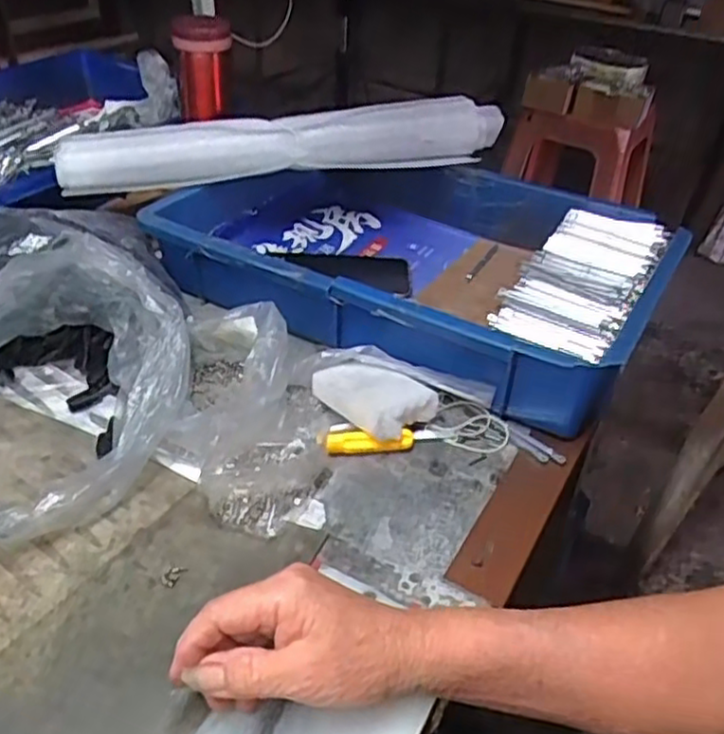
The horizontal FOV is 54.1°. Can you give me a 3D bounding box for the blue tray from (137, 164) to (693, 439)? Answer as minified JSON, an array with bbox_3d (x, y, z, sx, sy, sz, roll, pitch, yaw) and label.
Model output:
[{"bbox_3d":[0.039,-0.103,0.664,0.437,0.099,0.273,20,39,22],"label":"blue tray"}]

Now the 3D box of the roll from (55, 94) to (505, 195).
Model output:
[{"bbox_3d":[-0.069,-0.221,0.700,0.434,0.056,0.056,-5,39,-13],"label":"roll"}]

